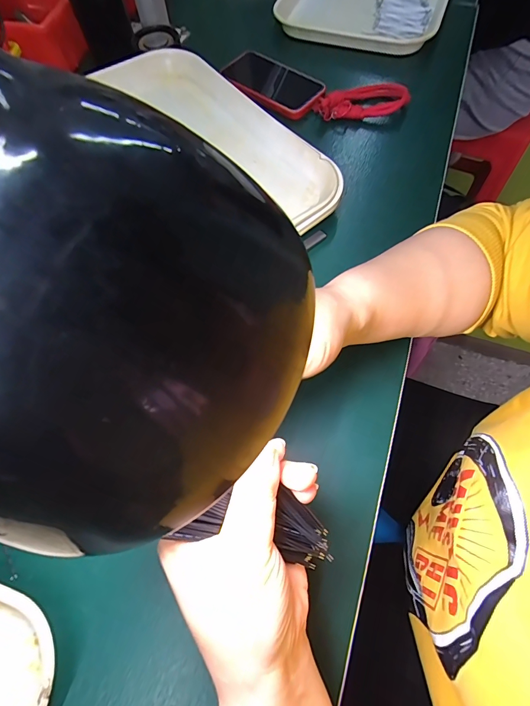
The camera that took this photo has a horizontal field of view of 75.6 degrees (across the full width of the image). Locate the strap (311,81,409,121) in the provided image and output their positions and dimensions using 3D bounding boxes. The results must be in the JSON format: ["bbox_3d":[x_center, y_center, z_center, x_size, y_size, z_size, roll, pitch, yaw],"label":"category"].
[{"bbox_3d":[0.117,-0.308,0.417,0.109,0.029,0.044,-4,67,0],"label":"strap"}]

